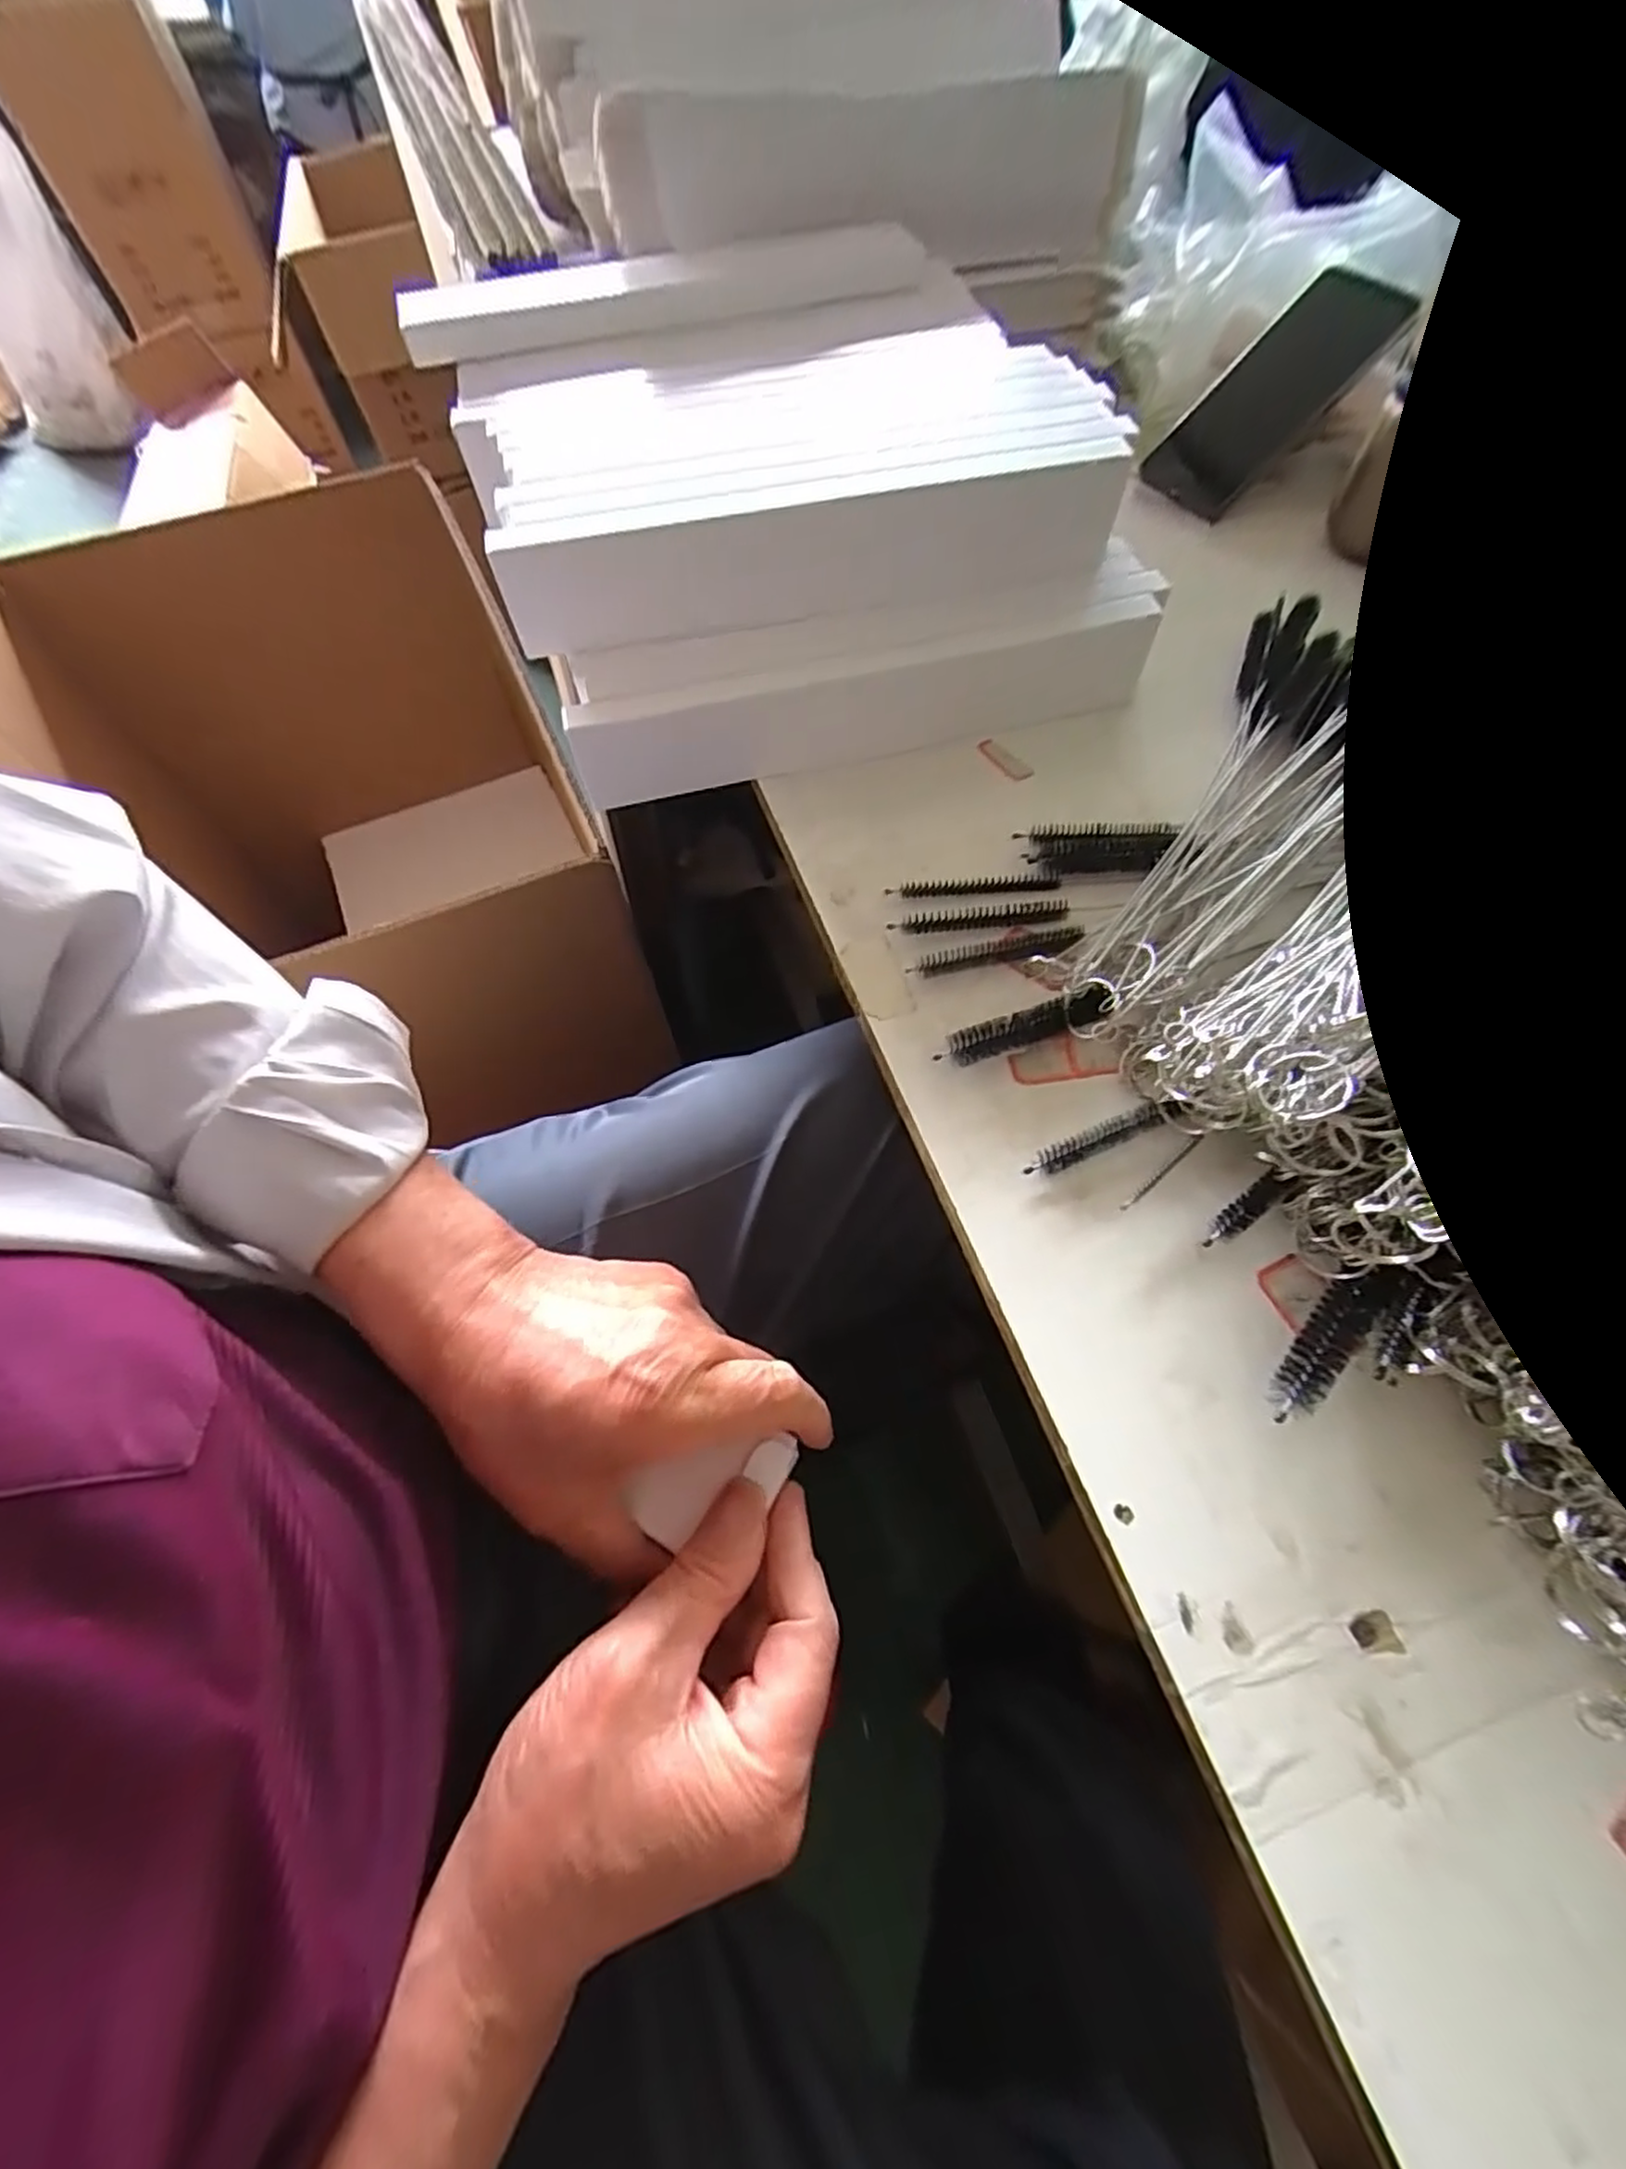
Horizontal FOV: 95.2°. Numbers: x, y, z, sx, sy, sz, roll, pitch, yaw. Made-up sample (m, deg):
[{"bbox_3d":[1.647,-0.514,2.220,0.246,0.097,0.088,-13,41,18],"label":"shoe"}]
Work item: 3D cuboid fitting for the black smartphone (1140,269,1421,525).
[{"bbox_3d":[0.296,-0.447,0.484,0.141,0.014,0.074,-44,67,23],"label":"black smartphone"}]

